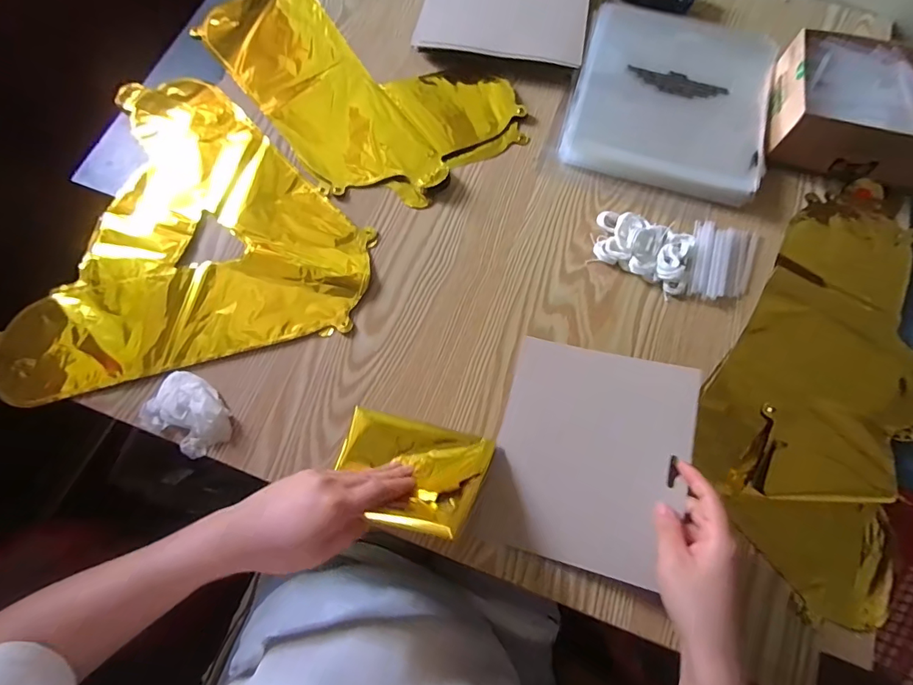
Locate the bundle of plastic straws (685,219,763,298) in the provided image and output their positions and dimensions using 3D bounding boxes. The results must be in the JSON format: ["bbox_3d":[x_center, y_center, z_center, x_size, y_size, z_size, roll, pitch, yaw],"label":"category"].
[{"bbox_3d":[0.275,-0.085,0.478,0.068,0.013,0.090,21,73,6],"label":"bundle of plastic straws"}]

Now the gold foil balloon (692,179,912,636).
[{"bbox_3d":[0.367,0.026,0.440,0.197,0.022,0.416,28,74,8],"label":"gold foil balloon"}]

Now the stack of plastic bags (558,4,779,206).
[{"bbox_3d":[0.246,-0.282,0.532,0.208,0.030,0.225,16,73,4],"label":"stack of plastic bags"}]

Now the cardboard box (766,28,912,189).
[{"bbox_3d":[0.442,-0.249,0.500,0.191,0.068,0.156,14,73,4],"label":"cardboard box"}]

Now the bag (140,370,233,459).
[{"bbox_3d":[-0.245,0.065,0.422,0.077,0.019,0.057,36,76,10],"label":"bag"}]

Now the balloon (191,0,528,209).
[{"bbox_3d":[-0.139,-0.328,0.553,0.229,0.010,0.412,-42,78,-12],"label":"balloon"}]

